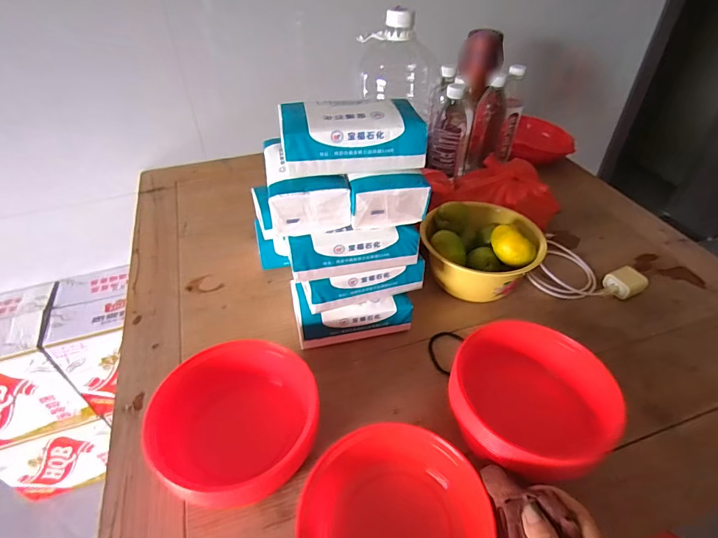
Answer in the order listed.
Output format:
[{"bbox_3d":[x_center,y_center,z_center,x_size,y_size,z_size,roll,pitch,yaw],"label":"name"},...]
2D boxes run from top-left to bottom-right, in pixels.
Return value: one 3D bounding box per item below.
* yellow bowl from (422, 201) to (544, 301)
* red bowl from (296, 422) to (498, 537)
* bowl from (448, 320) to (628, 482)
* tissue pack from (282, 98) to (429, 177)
[{"bbox_3d":[0.189,-0.022,0.663,0.180,0.106,0.143,0,41,1],"label":"yellow bowl"},{"bbox_3d":[0.031,0.237,0.387,0.166,0.060,0.164,-1,41,0],"label":"red bowl"},{"bbox_3d":[0.188,0.142,0.457,0.168,0.054,0.160,-1,41,0],"label":"bowl"},{"bbox_3d":[-0.008,-0.152,0.478,0.161,0.055,0.084,-4,42,-3],"label":"tissue pack"}]

